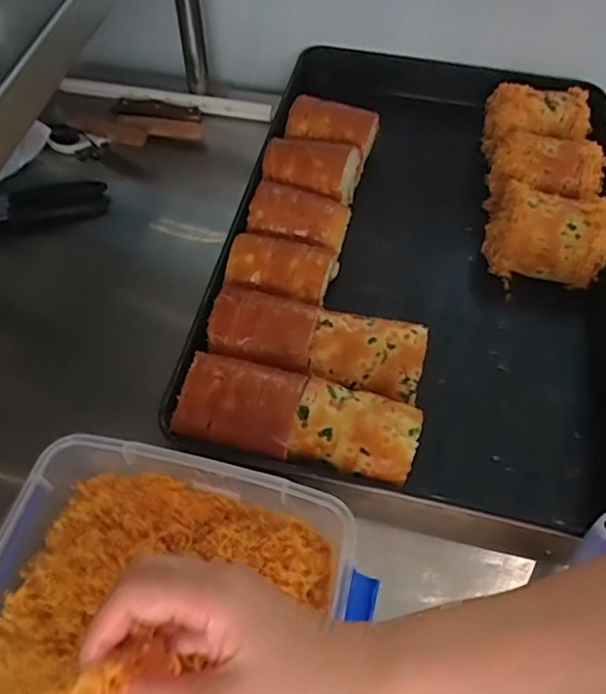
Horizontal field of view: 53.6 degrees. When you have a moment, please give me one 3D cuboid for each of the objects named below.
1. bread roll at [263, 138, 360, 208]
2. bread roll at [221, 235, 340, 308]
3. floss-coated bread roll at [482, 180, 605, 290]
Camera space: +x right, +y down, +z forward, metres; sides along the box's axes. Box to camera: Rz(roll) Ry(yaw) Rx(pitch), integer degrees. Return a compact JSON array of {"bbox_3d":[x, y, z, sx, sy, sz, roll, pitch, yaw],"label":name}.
[{"bbox_3d":[0.008,-0.196,0.683,0.102,0.060,0.089,16,60,9],"label":"bread roll"},{"bbox_3d":[-0.022,-0.075,0.606,0.103,0.060,0.078,13,59,7],"label":"bread roll"},{"bbox_3d":[0.264,-0.116,0.641,0.125,0.073,0.080,6,59,4],"label":"floss-coated bread roll"}]

